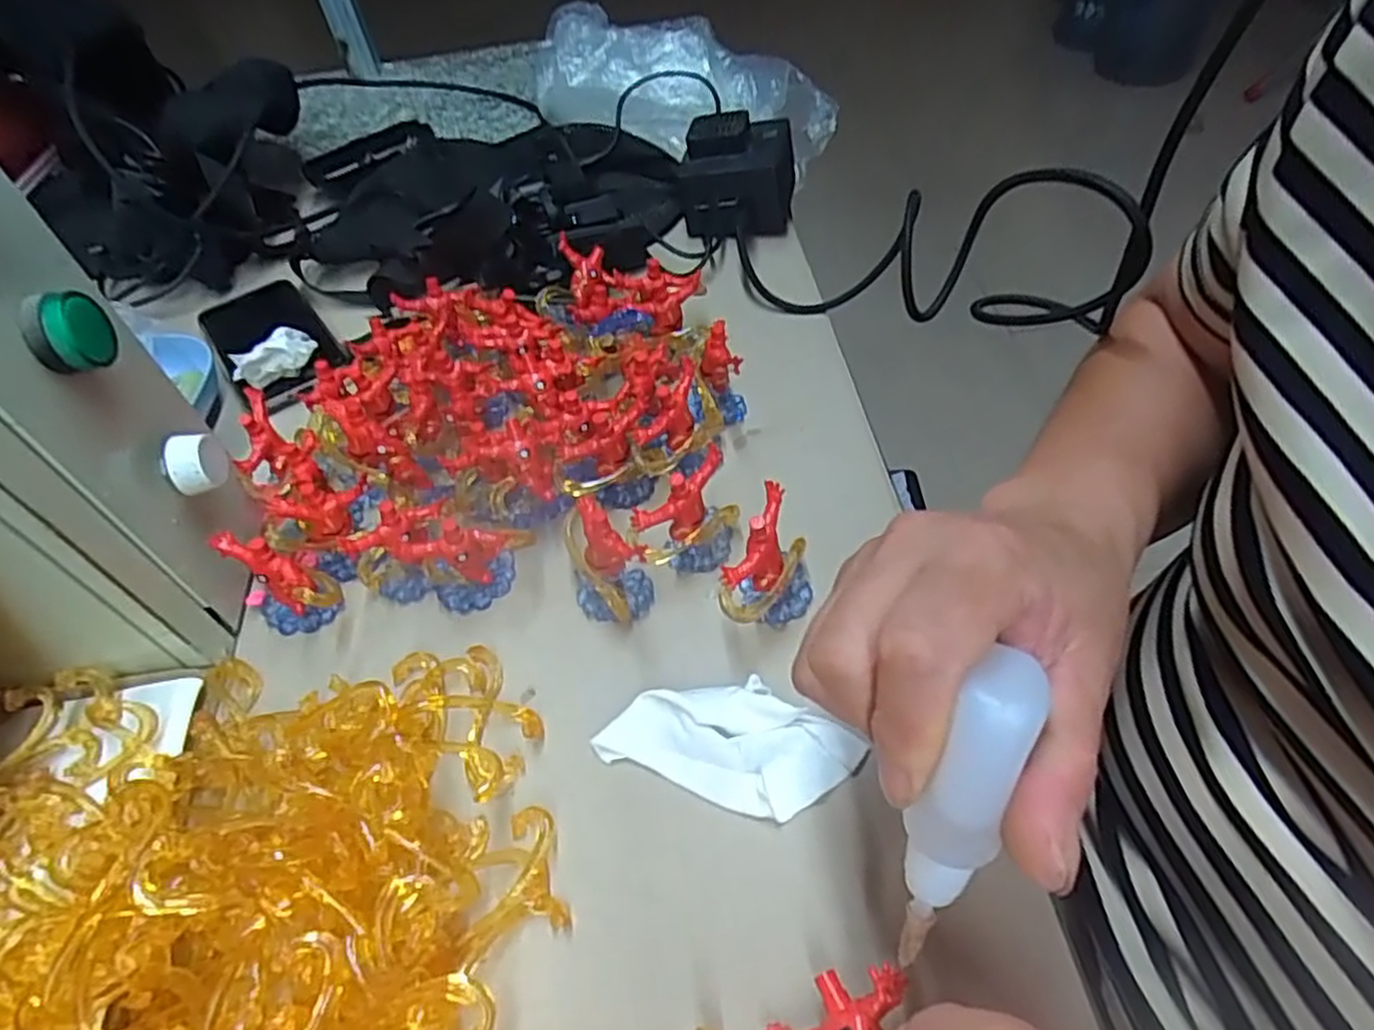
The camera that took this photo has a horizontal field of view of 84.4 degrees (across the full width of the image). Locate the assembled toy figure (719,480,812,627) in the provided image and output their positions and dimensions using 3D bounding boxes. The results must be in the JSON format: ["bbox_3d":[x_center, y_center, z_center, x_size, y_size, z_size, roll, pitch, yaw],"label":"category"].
[{"bbox_3d":[0.036,0.026,0.323,0.030,0.053,0.051,21,57,22],"label":"assembled toy figure"}]

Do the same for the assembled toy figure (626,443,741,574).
[{"bbox_3d":[0.001,0.003,0.342,0.052,0.051,0.024,-30,54,-17],"label":"assembled toy figure"}]

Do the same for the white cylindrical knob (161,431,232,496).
[{"bbox_3d":[-0.214,-0.023,0.330,0.021,0.018,0.022,-21,52,-15],"label":"white cylindrical knob"}]

